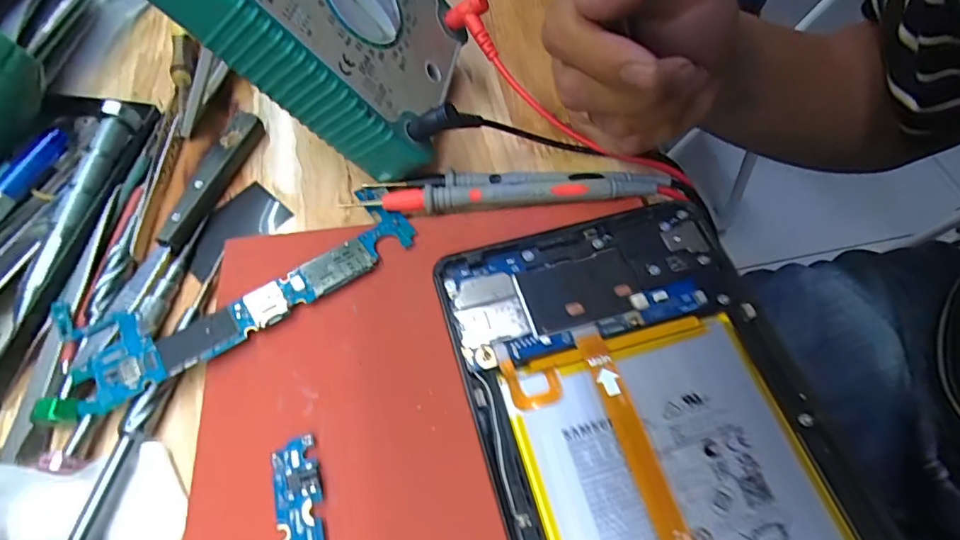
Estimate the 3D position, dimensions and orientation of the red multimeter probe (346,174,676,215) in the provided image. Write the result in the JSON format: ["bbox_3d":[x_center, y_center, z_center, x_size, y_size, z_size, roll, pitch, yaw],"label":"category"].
[{"bbox_3d":[0.014,-0.038,0.238,0.151,0.007,0.016,-4,61,-2],"label":"red multimeter probe"}]

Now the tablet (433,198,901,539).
[{"bbox_3d":[0.067,0.069,0.178,0.124,0.005,0.206,-15,62,-8],"label":"tablet"}]

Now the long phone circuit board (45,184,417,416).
[{"bbox_3d":[-0.098,0.006,0.215,0.142,0.007,0.050,-28,64,-14],"label":"long phone circuit board"}]

